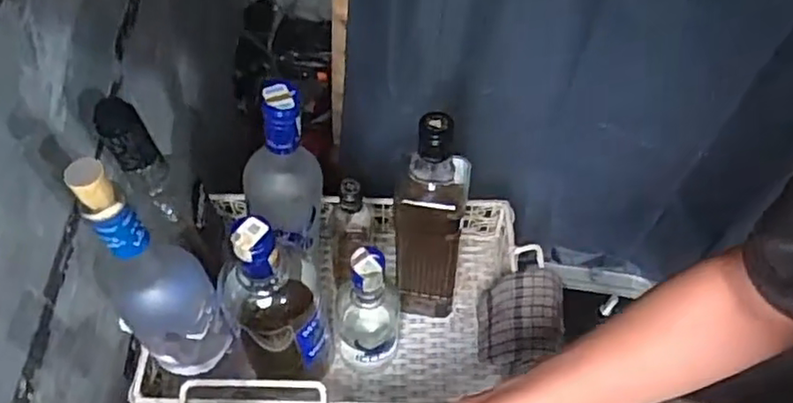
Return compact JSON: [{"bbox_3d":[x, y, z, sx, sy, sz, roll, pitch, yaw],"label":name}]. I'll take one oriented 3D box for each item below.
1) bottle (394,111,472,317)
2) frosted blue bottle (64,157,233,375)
[{"bbox_3d":[0.035,0.018,0.644,0.072,0.290,0.084,0,55,-2],"label":"bottle"},{"bbox_3d":[-0.197,0.053,0.510,0.076,0.260,0.086,-34,63,-23],"label":"frosted blue bottle"}]

